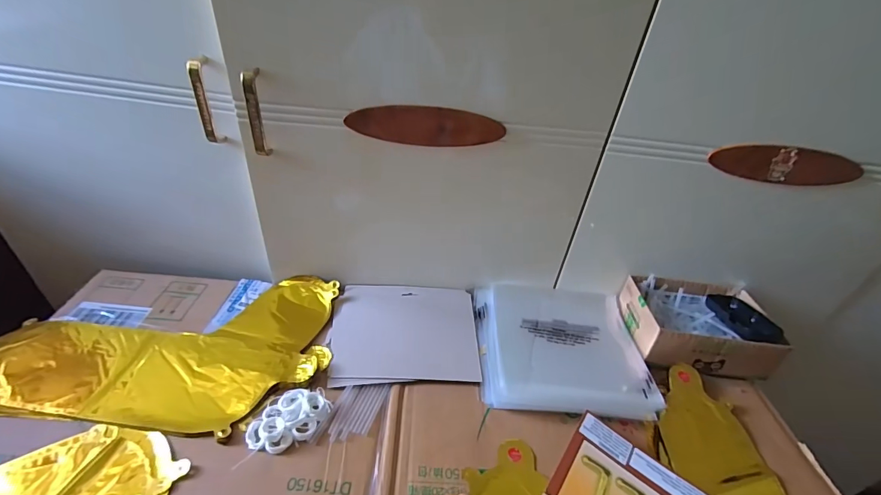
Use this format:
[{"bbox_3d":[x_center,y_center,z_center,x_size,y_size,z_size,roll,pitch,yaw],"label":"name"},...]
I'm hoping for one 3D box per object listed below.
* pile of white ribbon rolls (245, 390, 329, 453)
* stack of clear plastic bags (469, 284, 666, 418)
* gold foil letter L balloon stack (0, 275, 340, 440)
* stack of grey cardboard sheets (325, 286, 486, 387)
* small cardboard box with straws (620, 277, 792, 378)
[{"bbox_3d":[-0.169,0.193,0.449,0.058,0.015,0.079,26,41,24],"label":"pile of white ribbon rolls"},{"bbox_3d":[0.170,0.134,0.583,0.234,0.030,0.217,4,37,-4],"label":"stack of clear plastic bags"},{"bbox_3d":[-0.355,0.115,0.525,0.402,0.014,0.238,4,37,-4],"label":"gold foil letter L balloon stack"},{"bbox_3d":[-0.049,0.119,0.577,0.200,0.015,0.172,1,37,-7],"label":"stack of grey cardboard sheets"},{"bbox_3d":[0.375,0.113,0.601,0.184,0.080,0.138,7,37,0],"label":"small cardboard box with straws"}]

